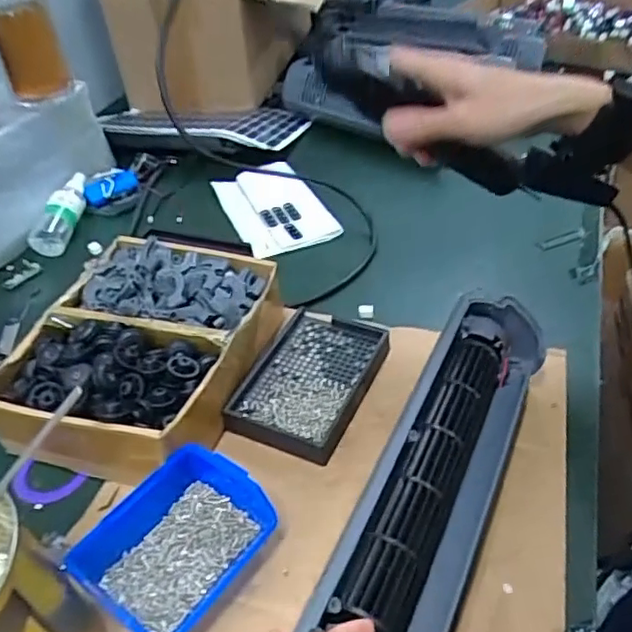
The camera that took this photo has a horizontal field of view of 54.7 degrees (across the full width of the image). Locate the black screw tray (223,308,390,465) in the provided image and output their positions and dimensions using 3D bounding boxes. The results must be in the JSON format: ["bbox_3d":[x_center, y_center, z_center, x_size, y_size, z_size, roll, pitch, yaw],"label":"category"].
[{"bbox_3d":[-0.004,0.052,0.519,0.096,0.021,0.145,15,44,23],"label":"black screw tray"}]

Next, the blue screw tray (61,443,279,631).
[{"bbox_3d":[-0.088,0.149,0.396,0.084,0.046,0.113,25,48,31],"label":"blue screw tray"}]

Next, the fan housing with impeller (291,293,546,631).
[{"bbox_3d":[0.080,0.099,0.395,0.070,0.058,0.296,16,44,24],"label":"fan housing with impeller"}]

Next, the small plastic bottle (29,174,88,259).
[{"bbox_3d":[-0.313,-0.138,0.764,0.039,0.037,0.140,1,53,8],"label":"small plastic bottle"}]

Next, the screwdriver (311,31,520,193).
[{"bbox_3d":[0.084,-0.151,0.477,0.198,0.039,0.045,26,33,-24],"label":"screwdriver"}]

